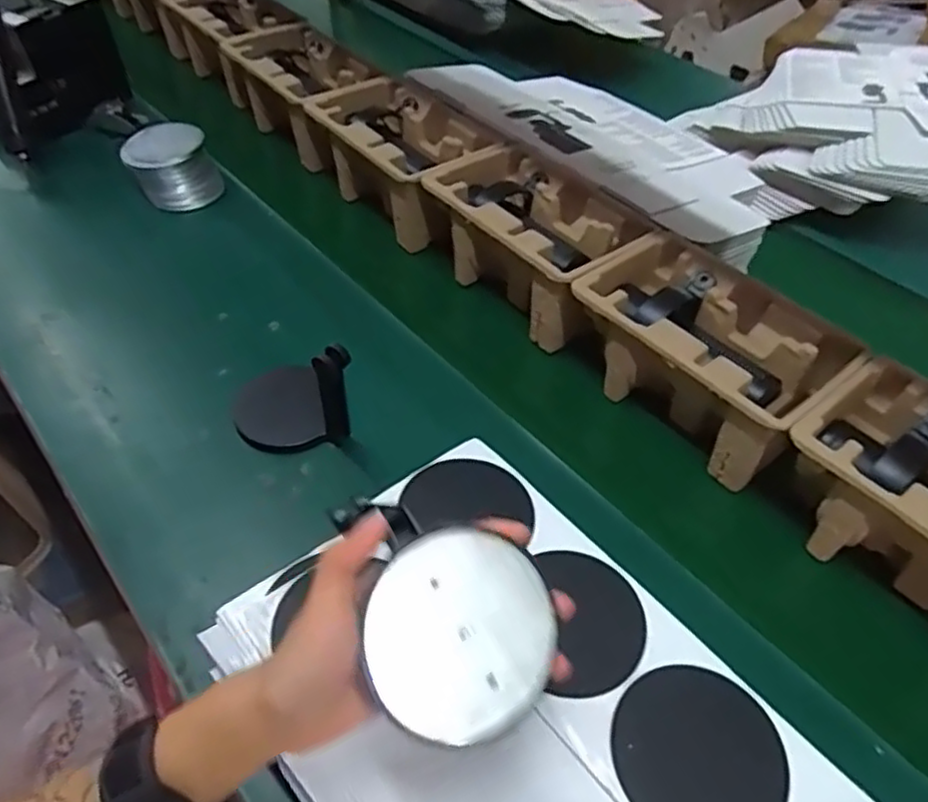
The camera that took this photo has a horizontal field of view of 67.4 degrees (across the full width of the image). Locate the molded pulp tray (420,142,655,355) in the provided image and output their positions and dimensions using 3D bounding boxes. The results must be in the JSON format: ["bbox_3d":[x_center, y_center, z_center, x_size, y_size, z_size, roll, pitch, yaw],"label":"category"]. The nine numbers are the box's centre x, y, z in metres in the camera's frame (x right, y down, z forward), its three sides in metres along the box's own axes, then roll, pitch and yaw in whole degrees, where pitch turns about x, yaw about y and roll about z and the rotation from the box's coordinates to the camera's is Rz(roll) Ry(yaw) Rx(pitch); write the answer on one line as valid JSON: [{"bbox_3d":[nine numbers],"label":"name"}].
[{"bbox_3d":[0.067,-0.173,0.754,0.152,0.103,0.218,-33,58,-29],"label":"molded pulp tray"}]

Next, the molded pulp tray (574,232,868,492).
[{"bbox_3d":[0.219,-0.042,0.645,0.140,0.097,0.229,-30,57,-28],"label":"molded pulp tray"}]

